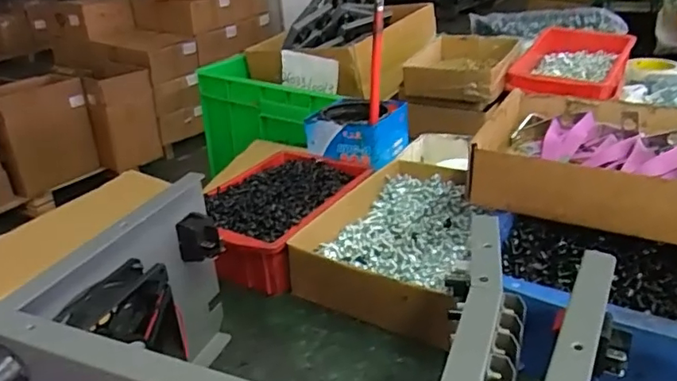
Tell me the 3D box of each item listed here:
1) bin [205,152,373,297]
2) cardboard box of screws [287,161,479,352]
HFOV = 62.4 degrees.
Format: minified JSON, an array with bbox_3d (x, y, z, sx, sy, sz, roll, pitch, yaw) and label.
[{"bbox_3d":[-0.063,0.022,0.595,0.134,0.057,0.204,12,30,28],"label":"bin"},{"bbox_3d":[0.072,0.044,0.550,0.146,0.053,0.233,12,30,29],"label":"cardboard box of screws"}]

